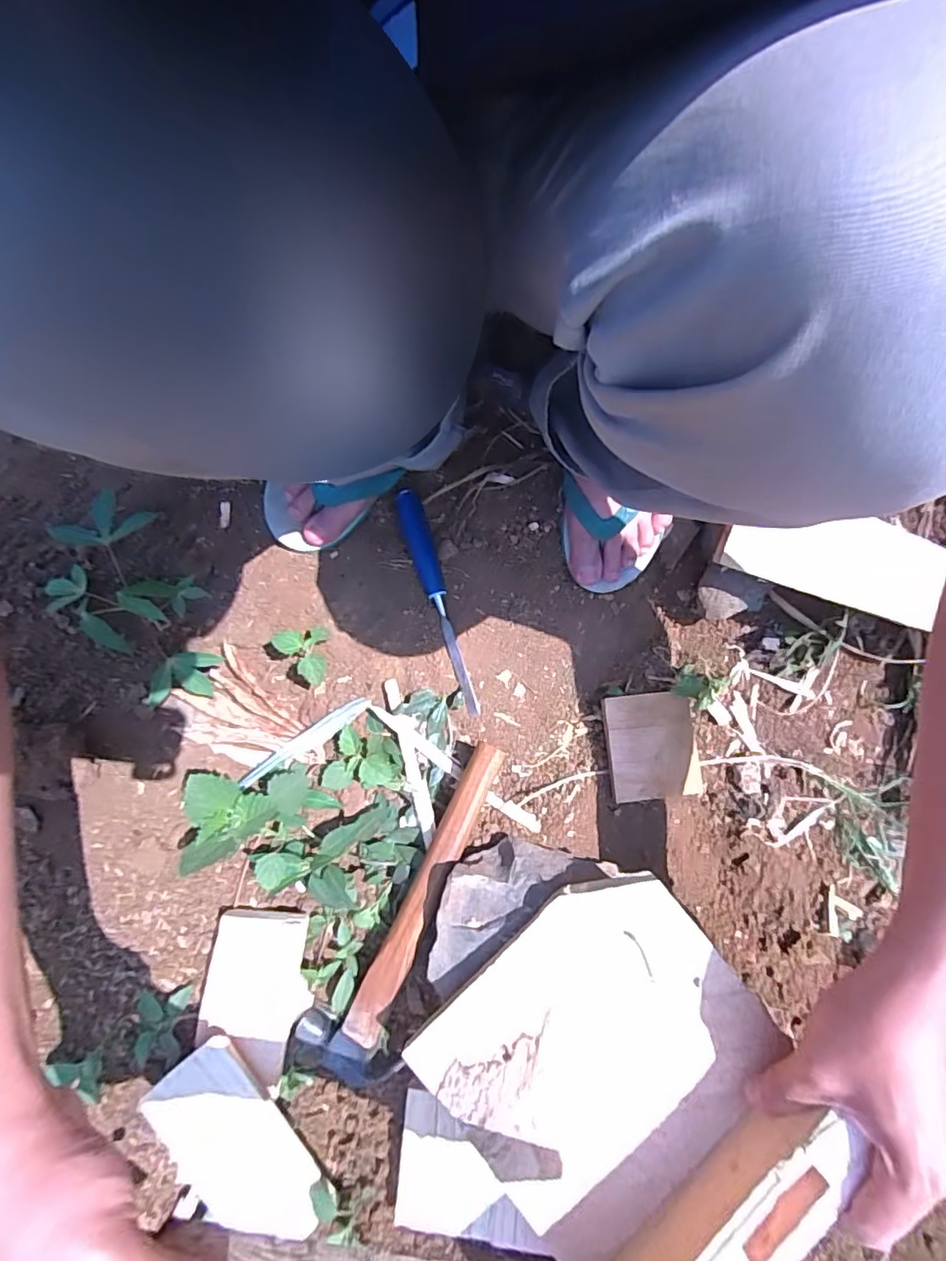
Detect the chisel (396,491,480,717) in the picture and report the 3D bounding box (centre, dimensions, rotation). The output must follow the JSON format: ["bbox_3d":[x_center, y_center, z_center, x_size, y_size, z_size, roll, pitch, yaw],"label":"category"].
[{"bbox_3d":[-0.034,-0.030,0.550,0.024,0.020,0.228,-17,85,-5],"label":"chisel"}]

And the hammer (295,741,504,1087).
[{"bbox_3d":[-0.043,0.226,0.466,0.083,0.047,0.275,27,72,11],"label":"hammer"}]

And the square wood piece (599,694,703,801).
[{"bbox_3d":[0.166,0.107,0.522,0.079,0.023,0.095,-5,83,-3],"label":"square wood piece"}]

